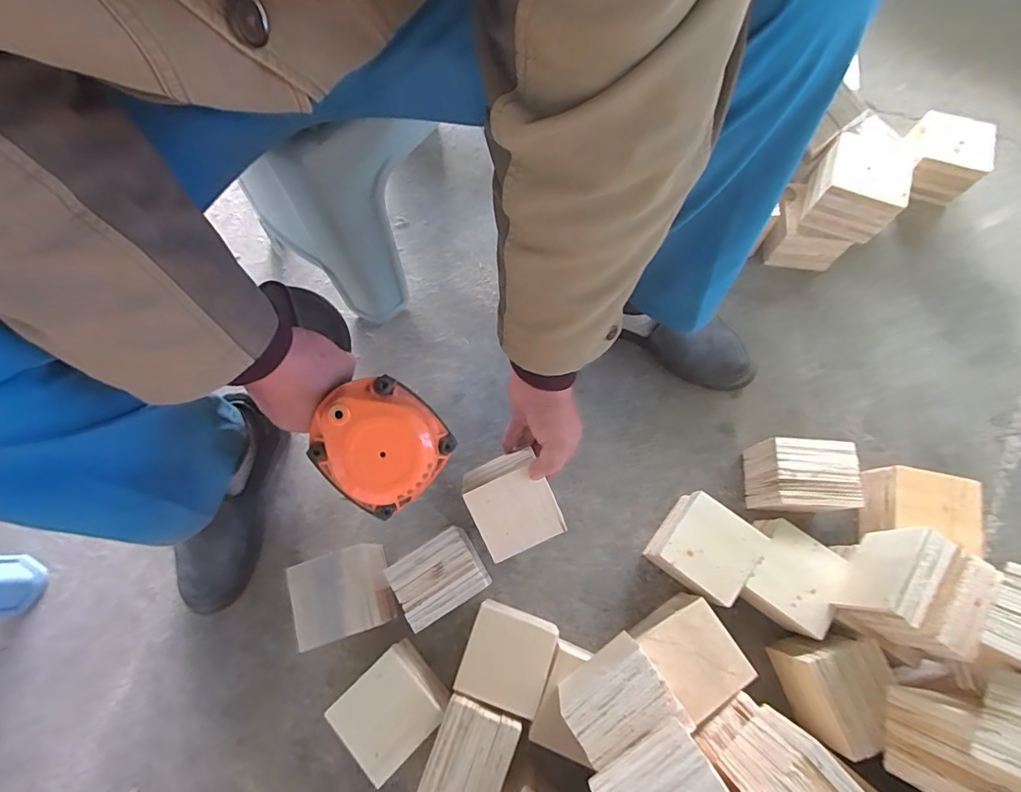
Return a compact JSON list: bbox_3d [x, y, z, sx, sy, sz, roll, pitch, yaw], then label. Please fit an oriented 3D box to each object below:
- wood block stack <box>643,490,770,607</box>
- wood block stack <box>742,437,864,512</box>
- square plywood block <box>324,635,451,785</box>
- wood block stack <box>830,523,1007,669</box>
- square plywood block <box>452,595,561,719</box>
[{"bbox_3d":[0.231,0.183,0.586,0.102,0.080,0.099,38,77,12],"label":"wood block stack"},{"bbox_3d":[0.360,0.101,0.605,0.101,0.093,0.084,3,72,1],"label":"wood block stack"},{"bbox_3d":[-0.131,0.346,0.540,0.096,0.081,0.091,-41,77,-12],"label":"square plywood block"},{"bbox_3d":[0.408,0.200,0.489,0.092,0.094,0.105,32,75,11],"label":"wood block stack"},{"bbox_3d":[-0.004,0.298,0.553,0.088,0.077,0.095,20,73,8],"label":"square plywood block"}]

